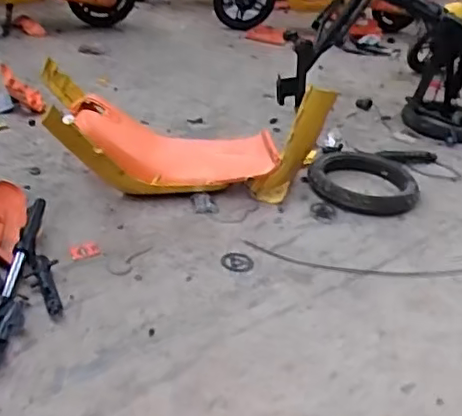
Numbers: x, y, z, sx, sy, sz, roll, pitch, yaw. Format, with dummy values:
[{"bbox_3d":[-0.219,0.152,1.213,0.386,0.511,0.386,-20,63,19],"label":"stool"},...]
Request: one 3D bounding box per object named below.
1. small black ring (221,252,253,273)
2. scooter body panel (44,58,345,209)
[{"bbox_3d":[0.017,0.145,1.626,0.083,0.008,0.097,0,31,-12],"label":"small black ring"},{"bbox_3d":[-0.147,-0.242,1.931,0.837,0.322,0.407,0,32,-14],"label":"scooter body panel"}]

